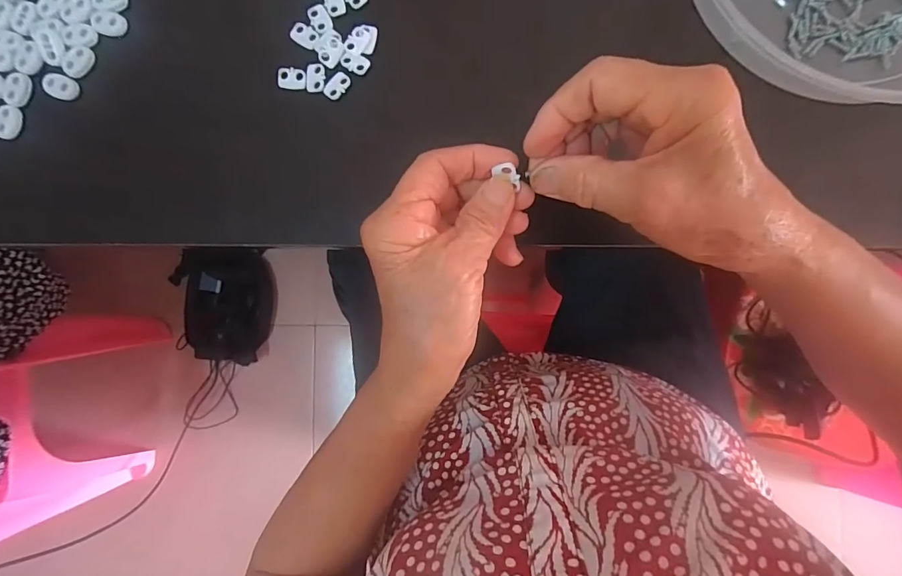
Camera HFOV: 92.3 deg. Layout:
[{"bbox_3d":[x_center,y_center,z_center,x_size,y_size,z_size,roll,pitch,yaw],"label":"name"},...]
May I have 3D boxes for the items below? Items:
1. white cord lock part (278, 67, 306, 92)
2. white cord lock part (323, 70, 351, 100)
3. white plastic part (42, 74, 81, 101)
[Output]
[{"bbox_3d":[-0.105,-0.139,0.287,0.017,0.004,0.014,7,89,2],"label":"white cord lock part"},{"bbox_3d":[-0.075,-0.134,0.286,0.012,0.004,0.019,40,90,2],"label":"white cord lock part"},{"bbox_3d":[-0.259,-0.134,0.288,0.016,0.010,0.016,28,89,2],"label":"white plastic part"}]

